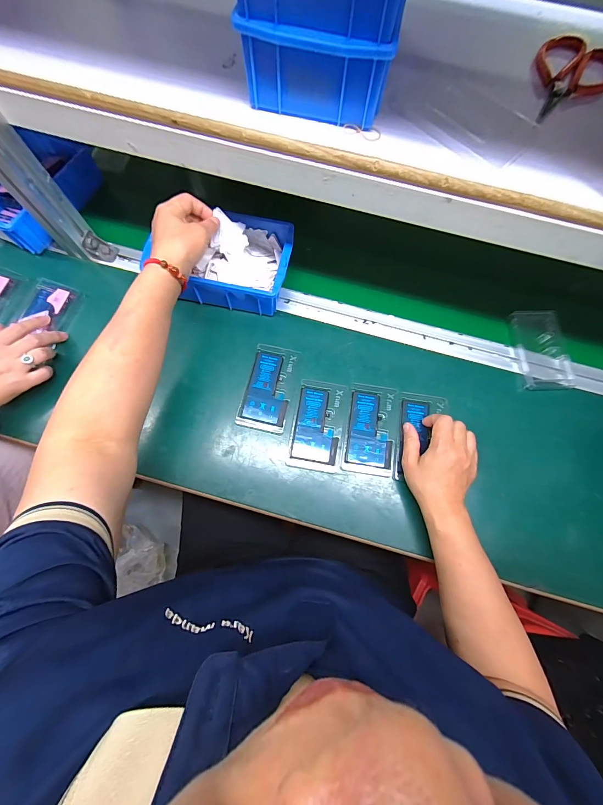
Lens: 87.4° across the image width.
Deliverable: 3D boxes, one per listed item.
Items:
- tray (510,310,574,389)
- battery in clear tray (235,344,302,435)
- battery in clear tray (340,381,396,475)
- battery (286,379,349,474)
[{"bbox_3d":[0.373,-0.081,0.491,0.077,0.021,0.127,-1,75,-2],"label":"tray"},{"bbox_3d":[-0.046,-0.022,0.462,0.069,0.009,0.127,12,74,2],"label":"battery in clear tray"},{"bbox_3d":[0.098,0.036,0.448,0.068,0.004,0.126,8,74,0],"label":"battery in clear tray"},{"bbox_3d":[0.025,0.031,0.447,0.070,0.004,0.125,10,74,1],"label":"battery"}]

